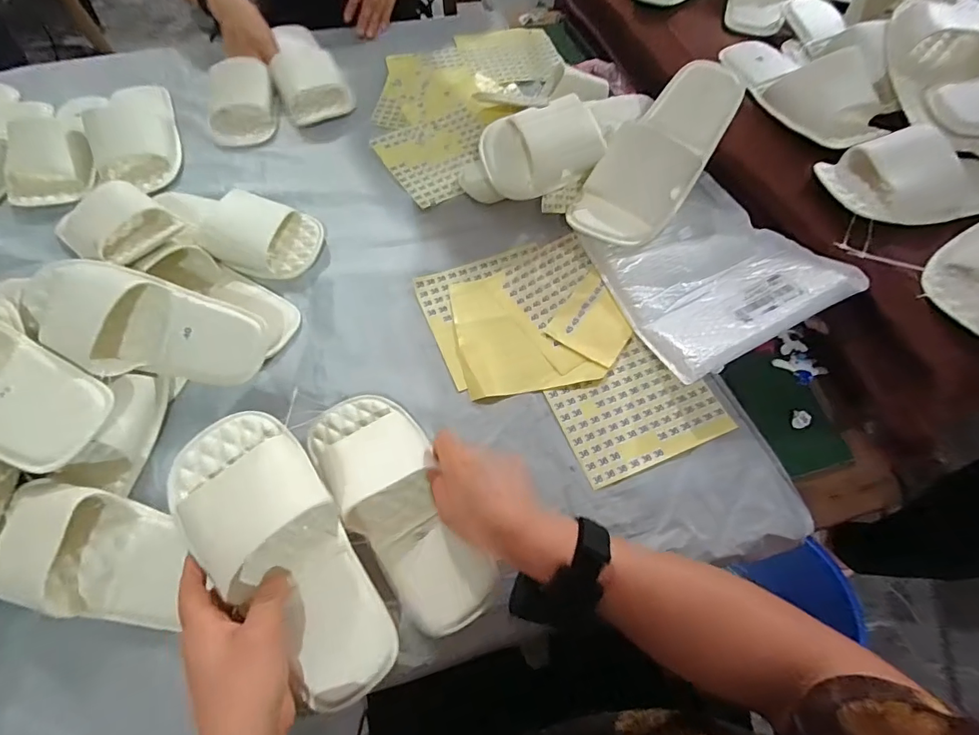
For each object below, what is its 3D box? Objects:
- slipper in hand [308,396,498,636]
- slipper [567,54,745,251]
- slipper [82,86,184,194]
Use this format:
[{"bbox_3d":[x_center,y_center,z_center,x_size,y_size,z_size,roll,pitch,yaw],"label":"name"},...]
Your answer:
[{"bbox_3d":[-0.081,0.119,0.412,0.092,0.041,0.227,-30,71,-16],"label":"slipper in hand"},{"bbox_3d":[0.218,-0.275,0.565,0.114,0.052,0.279,37,84,15],"label":"slipper"},{"bbox_3d":[-0.488,-0.335,0.633,0.096,0.053,0.223,-14,64,-9],"label":"slipper"}]

